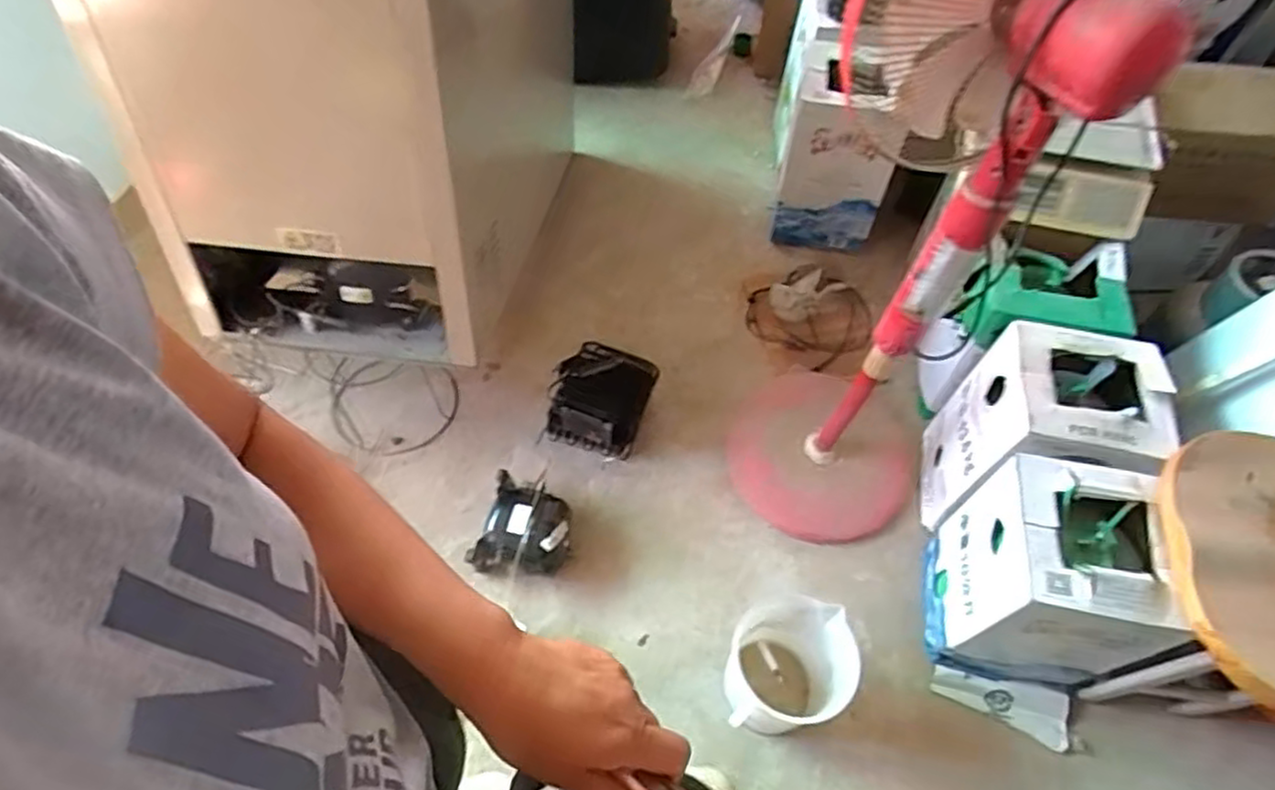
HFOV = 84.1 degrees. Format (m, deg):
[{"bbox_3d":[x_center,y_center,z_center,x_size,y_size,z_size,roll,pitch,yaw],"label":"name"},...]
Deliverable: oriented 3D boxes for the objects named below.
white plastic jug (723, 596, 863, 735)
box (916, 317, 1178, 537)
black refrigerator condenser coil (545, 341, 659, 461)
[{"bbox_3d":[0.259,0.483,1.224,0.190,0.243,0.190,1,58,-1],"label":"white plastic jug"},{"bbox_3d":[0.746,0.098,1.356,0.246,0.440,0.264,9,58,4],"label":"box"},{"bbox_3d":[-0.082,0.007,1.569,0.220,0.178,0.202,18,59,10],"label":"black refrigerator condenser coil"}]

